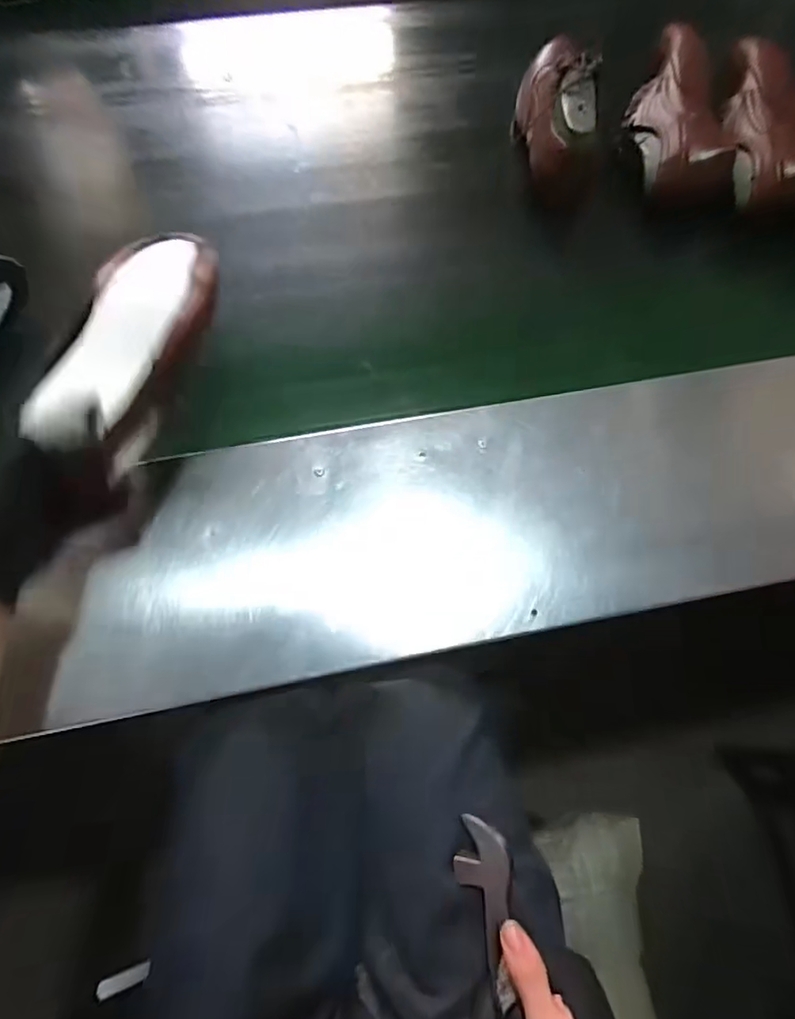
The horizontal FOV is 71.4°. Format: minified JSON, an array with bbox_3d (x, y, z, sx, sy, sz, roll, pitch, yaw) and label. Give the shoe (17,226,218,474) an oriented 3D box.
[{"bbox_3d":[-0.205,-0.132,0.455,0.082,0.080,0.259,6,56,1],"label":"shoe"}]

